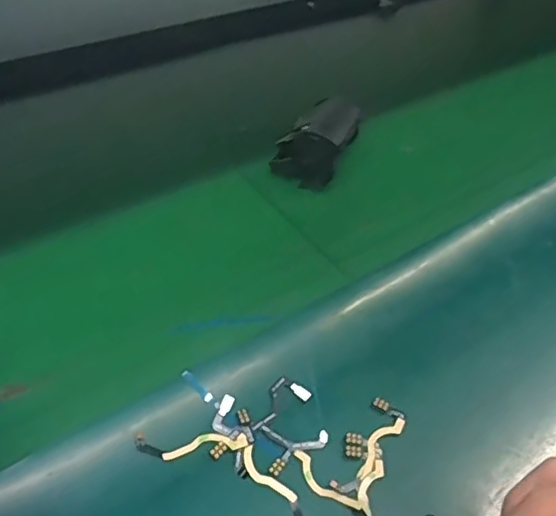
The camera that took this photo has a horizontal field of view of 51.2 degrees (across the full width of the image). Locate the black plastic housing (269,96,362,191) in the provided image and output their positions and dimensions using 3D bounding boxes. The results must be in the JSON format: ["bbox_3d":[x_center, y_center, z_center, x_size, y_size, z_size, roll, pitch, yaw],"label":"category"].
[{"bbox_3d":[0.030,-0.082,0.418,0.048,0.043,0.062,26,49,15],"label":"black plastic housing"}]

